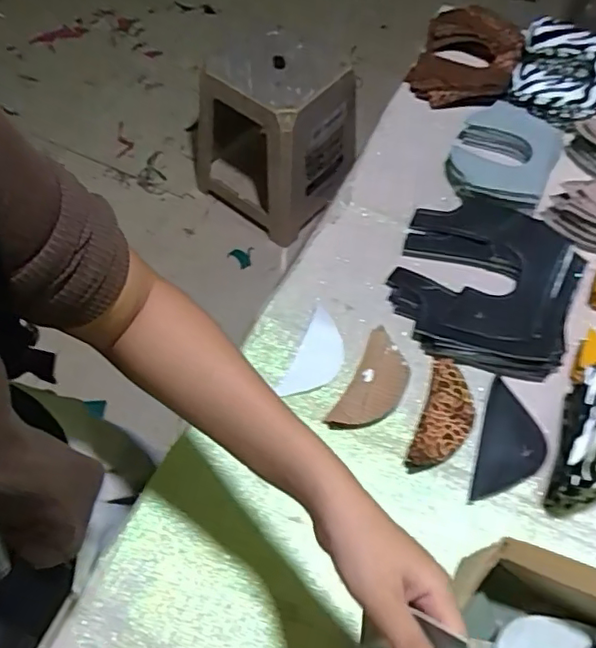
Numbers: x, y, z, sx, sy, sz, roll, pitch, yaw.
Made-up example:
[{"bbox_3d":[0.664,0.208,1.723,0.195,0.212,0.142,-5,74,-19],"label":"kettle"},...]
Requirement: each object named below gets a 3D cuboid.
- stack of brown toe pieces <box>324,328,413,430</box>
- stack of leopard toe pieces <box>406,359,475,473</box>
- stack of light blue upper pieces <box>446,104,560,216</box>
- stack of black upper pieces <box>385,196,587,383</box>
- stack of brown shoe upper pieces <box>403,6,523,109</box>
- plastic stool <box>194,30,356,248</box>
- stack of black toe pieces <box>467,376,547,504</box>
[{"bbox_3d":[0.079,0.062,0.596,0.055,0.013,0.114,26,63,12],"label":"stack of brown toe pieces"},{"bbox_3d":[0.144,0.091,0.580,0.047,0.023,0.117,19,62,9],"label":"stack of leopard toe pieces"},{"bbox_3d":[0.258,-0.216,0.739,0.120,0.035,0.158,24,63,11],"label":"stack of light blue upper pieces"},{"bbox_3d":[0.204,-0.051,0.650,0.185,0.037,0.206,21,62,10],"label":"stack of black upper pieces"},{"bbox_3d":[0.240,-0.379,0.842,0.138,0.043,0.183,21,62,10],"label":"stack of brown shoe upper pieces"},{"bbox_3d":[-0.066,-0.493,1.515,0.336,0.386,0.315,31,64,15],"label":"plastic stool"},{"bbox_3d":[0.209,0.115,0.573,0.056,0.010,0.125,18,62,8],"label":"stack of black toe pieces"}]

